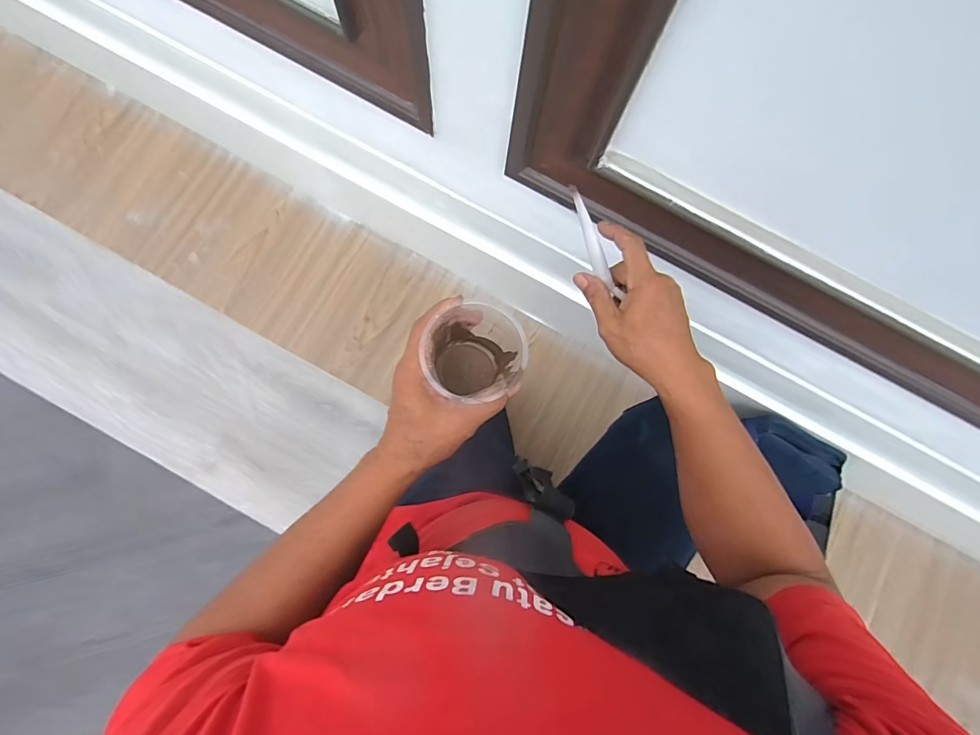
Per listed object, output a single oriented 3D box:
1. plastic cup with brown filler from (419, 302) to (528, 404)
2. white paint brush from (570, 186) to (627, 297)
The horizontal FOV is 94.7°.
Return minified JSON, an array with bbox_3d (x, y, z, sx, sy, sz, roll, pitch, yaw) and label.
[{"bbox_3d":[-0.015,-0.008,0.420,0.083,0.080,0.082,0,83,-4],"label":"plastic cup with brown filler"},{"bbox_3d":[0.099,-0.117,0.430,0.013,0.014,0.114,-33,120,-7],"label":"white paint brush"}]

